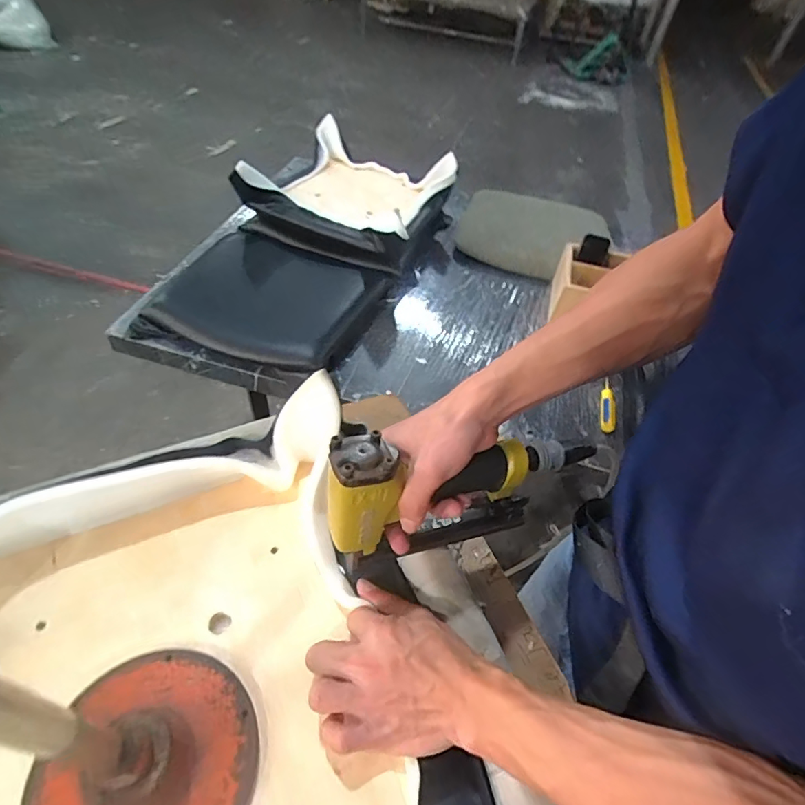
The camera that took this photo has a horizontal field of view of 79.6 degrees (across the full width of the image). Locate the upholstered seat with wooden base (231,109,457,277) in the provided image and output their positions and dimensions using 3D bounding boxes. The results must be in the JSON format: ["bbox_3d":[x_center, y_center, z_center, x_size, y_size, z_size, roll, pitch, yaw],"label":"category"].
[{"bbox_3d":[-0.144,-0.585,1.351,0.493,0.157,0.435,20,50,11],"label":"upholstered seat with wooden base"}]

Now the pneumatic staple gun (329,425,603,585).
[{"bbox_3d":[0.053,0.066,0.418,0.243,0.135,0.058,-13,52,-18],"label":"pneumatic staple gun"}]

